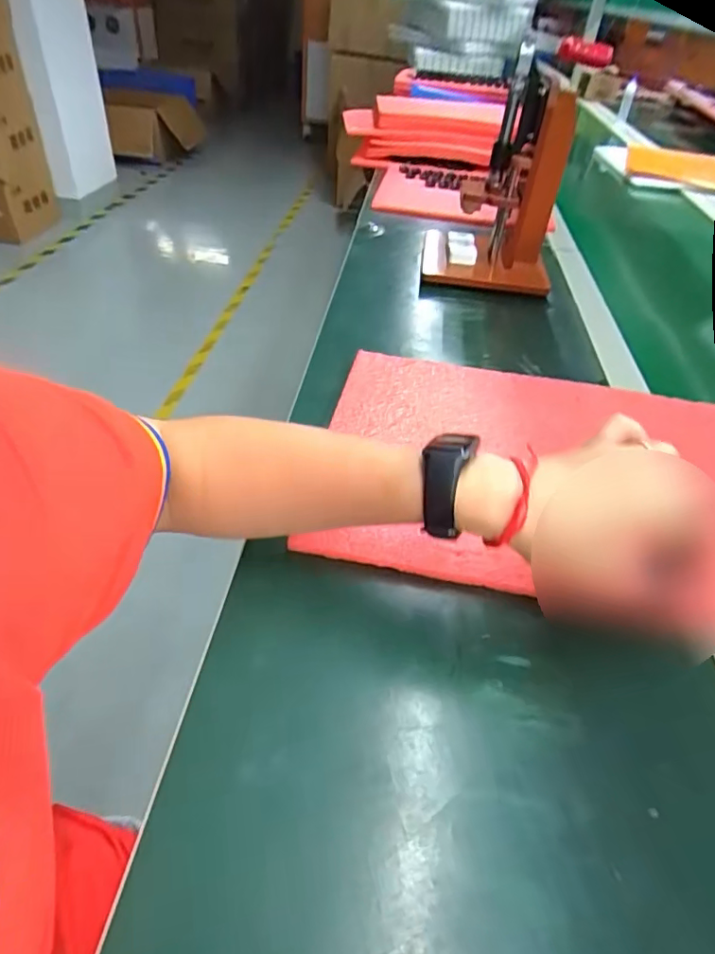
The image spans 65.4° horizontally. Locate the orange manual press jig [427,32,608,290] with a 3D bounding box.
[{"bbox_3d":[0.174,-0.358,0.667,0.155,0.258,0.098,11,42,5],"label":"orange manual press jig"}]

